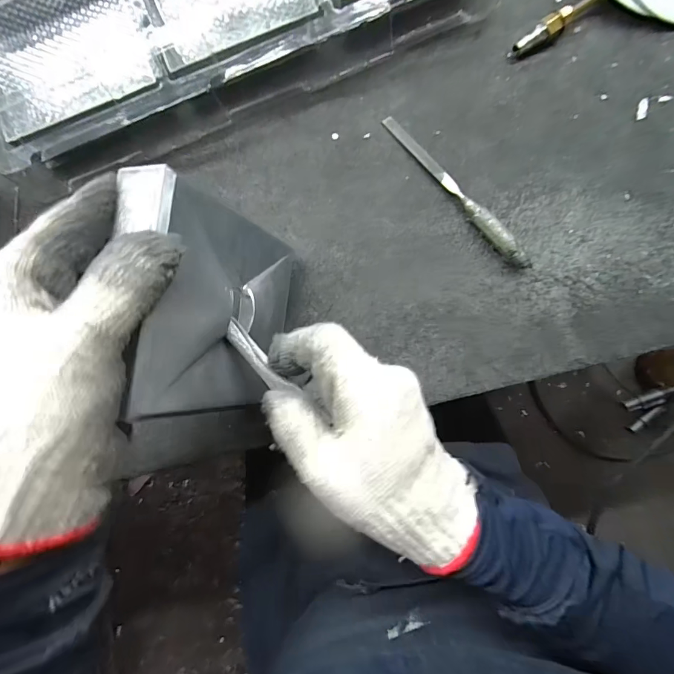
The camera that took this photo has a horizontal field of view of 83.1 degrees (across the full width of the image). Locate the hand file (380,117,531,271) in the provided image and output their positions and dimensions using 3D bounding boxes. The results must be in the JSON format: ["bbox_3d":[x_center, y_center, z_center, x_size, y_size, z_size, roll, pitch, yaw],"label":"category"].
[{"bbox_3d":[0.099,-0.125,0.321,0.011,0.017,0.175,-37,82,-3],"label":"hand file"}]

